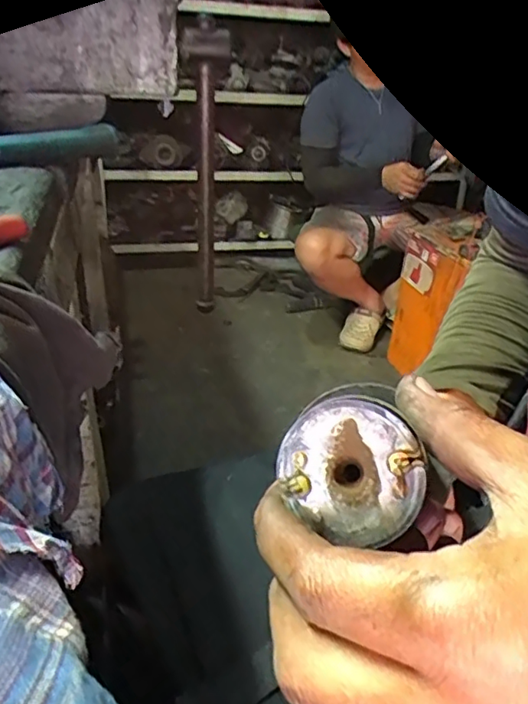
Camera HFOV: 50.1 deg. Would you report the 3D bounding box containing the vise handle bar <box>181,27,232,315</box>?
[{"bbox_3d":[-0.067,-0.212,0.710,0.037,0.336,0.049,8,27,9],"label":"vise handle bar"}]

